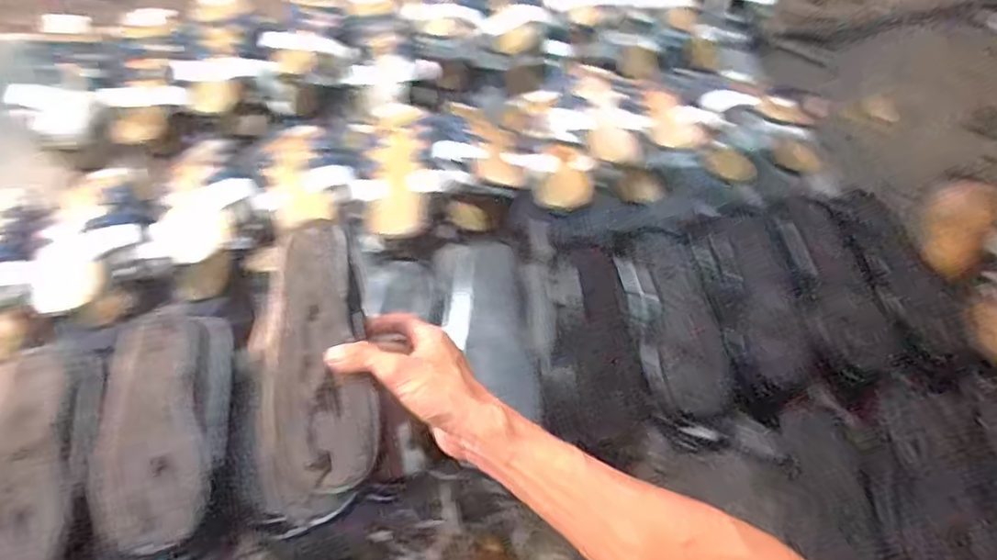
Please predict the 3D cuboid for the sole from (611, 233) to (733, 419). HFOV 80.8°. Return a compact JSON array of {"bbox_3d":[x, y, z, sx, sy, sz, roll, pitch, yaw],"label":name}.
[{"bbox_3d":[0.207,0.045,0.706,0.096,0.025,0.232,-8,61,-8],"label":"sole"}]

